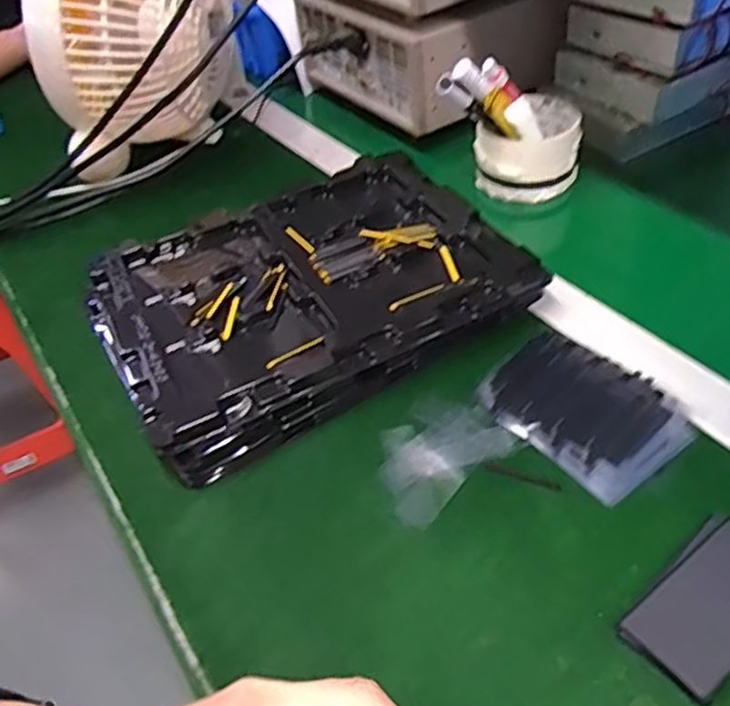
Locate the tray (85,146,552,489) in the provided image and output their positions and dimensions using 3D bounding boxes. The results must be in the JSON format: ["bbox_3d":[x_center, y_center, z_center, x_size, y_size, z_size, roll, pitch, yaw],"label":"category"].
[{"bbox_3d":[-0.042,-0.049,0.492,0.278,0.030,0.206,-26,47,-18],"label":"tray"}]

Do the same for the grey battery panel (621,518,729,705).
[{"bbox_3d":[0.162,0.114,0.317,0.085,0.010,0.043,-32,49,-22],"label":"grey battery panel"}]

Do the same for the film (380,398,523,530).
[{"bbox_3d":[0.039,0.058,0.398,0.083,0.004,0.060,-35,50,-25],"label":"film"}]

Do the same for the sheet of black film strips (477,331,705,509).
[{"bbox_3d":[0.128,0.031,0.408,0.081,0.007,0.109,-36,52,-21],"label":"sheet of black film strips"}]

